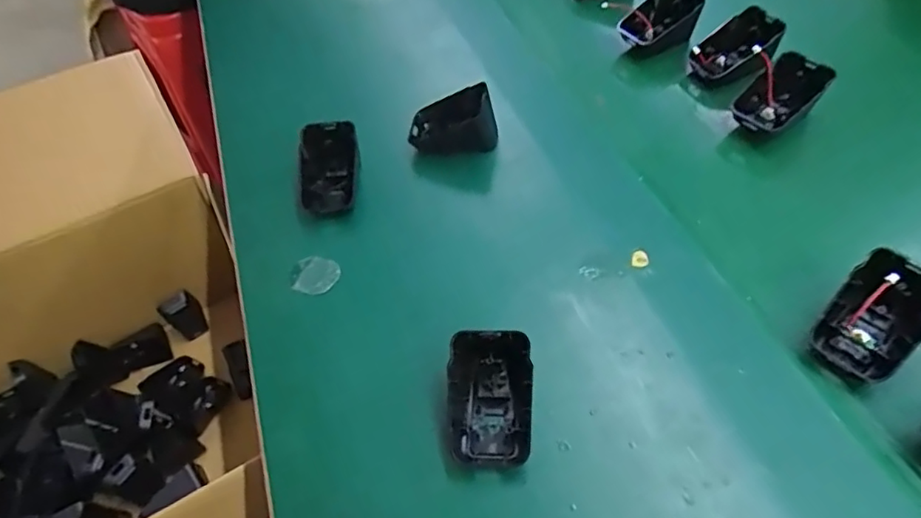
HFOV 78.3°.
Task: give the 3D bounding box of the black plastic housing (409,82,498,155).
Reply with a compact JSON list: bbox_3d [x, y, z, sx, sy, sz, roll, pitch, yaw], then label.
[{"bbox_3d":[-0.006,-0.107,0.440,0.070,0.042,0.046,6,54,11],"label":"black plastic housing"}]

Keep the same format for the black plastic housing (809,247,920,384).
[{"bbox_3d":[0.229,0.032,0.311,0.042,0.021,0.069,38,101,27],"label":"black plastic housing"}]

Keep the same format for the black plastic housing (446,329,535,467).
[{"bbox_3d":[0.015,0.074,0.304,0.045,0.040,0.058,1,53,8],"label":"black plastic housing"}]

